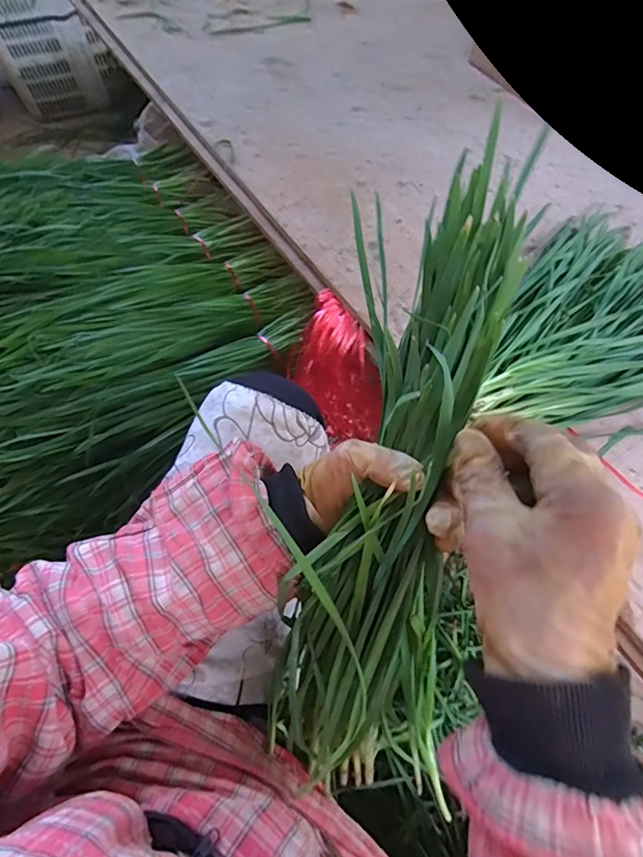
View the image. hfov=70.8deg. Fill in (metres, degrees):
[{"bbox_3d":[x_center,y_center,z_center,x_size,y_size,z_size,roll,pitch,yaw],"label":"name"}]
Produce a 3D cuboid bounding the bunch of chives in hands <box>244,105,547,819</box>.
[{"bbox_3d":[0.052,0.042,0.289,0.114,0.059,0.419,13,99,6],"label":"bunch of chives in hands"}]

